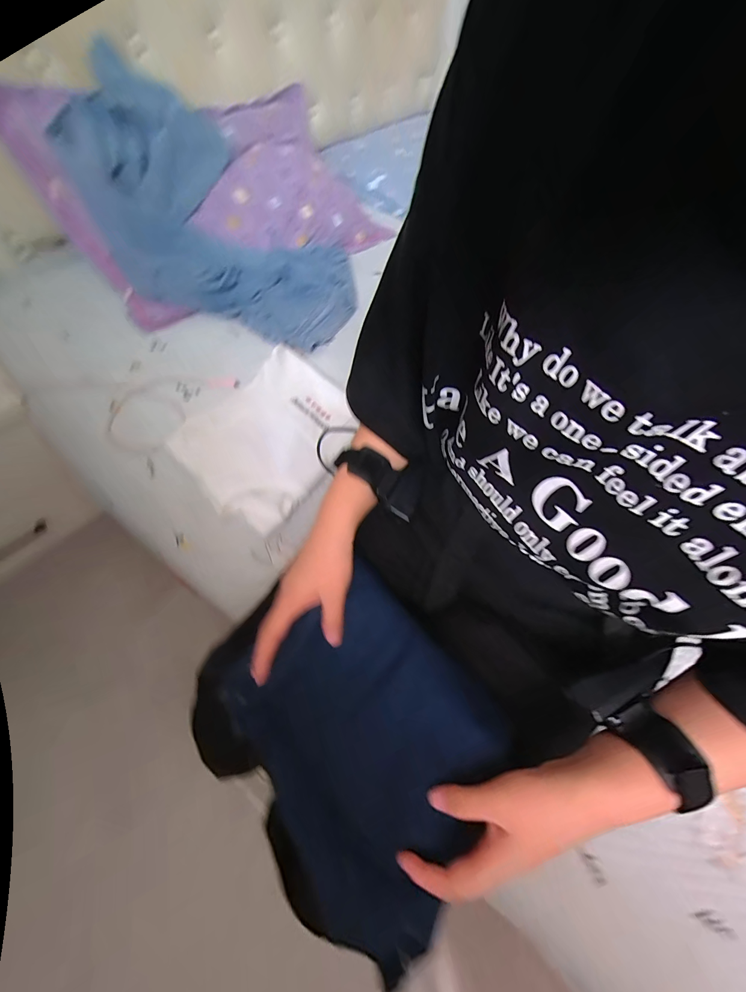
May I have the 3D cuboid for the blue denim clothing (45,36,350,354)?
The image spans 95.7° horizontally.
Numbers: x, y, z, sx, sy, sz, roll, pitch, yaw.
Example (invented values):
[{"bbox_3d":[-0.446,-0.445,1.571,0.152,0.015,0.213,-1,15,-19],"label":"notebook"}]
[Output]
[{"bbox_3d":[-0.289,-0.505,0.694,0.503,0.213,0.304,18,58,-24],"label":"blue denim clothing"}]

